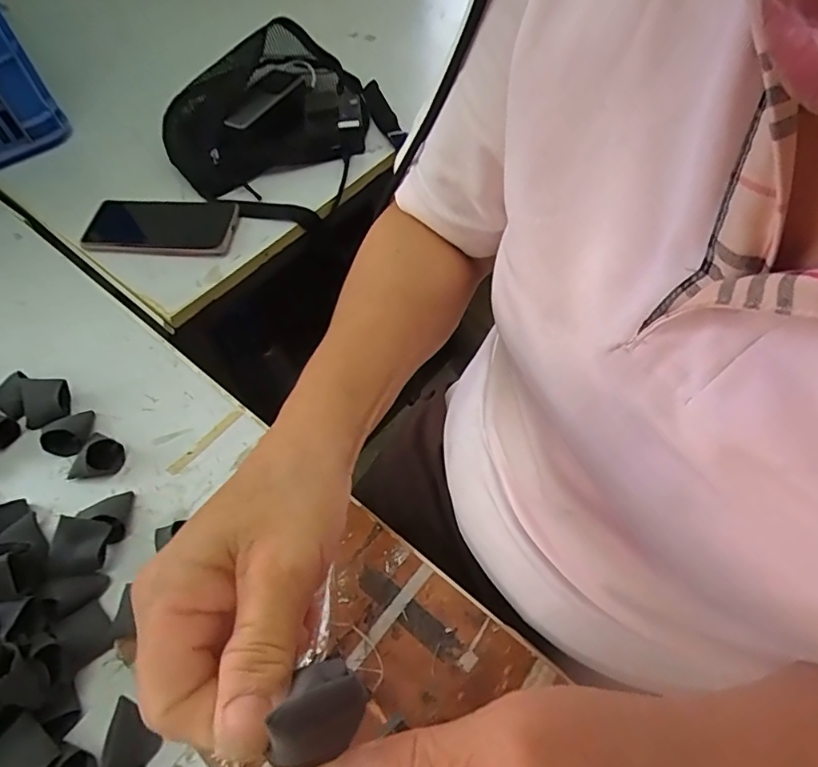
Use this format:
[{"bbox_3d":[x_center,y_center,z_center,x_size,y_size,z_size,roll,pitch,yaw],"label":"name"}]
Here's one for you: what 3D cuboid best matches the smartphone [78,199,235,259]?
[{"bbox_3d":[-0.266,-0.170,0.560,0.154,0.016,0.081,3,58,3],"label":"smartphone"}]

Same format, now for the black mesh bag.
[{"bbox_3d":[-0.169,-0.333,0.615,0.246,0.085,0.175,-30,62,-16],"label":"black mesh bag"}]

